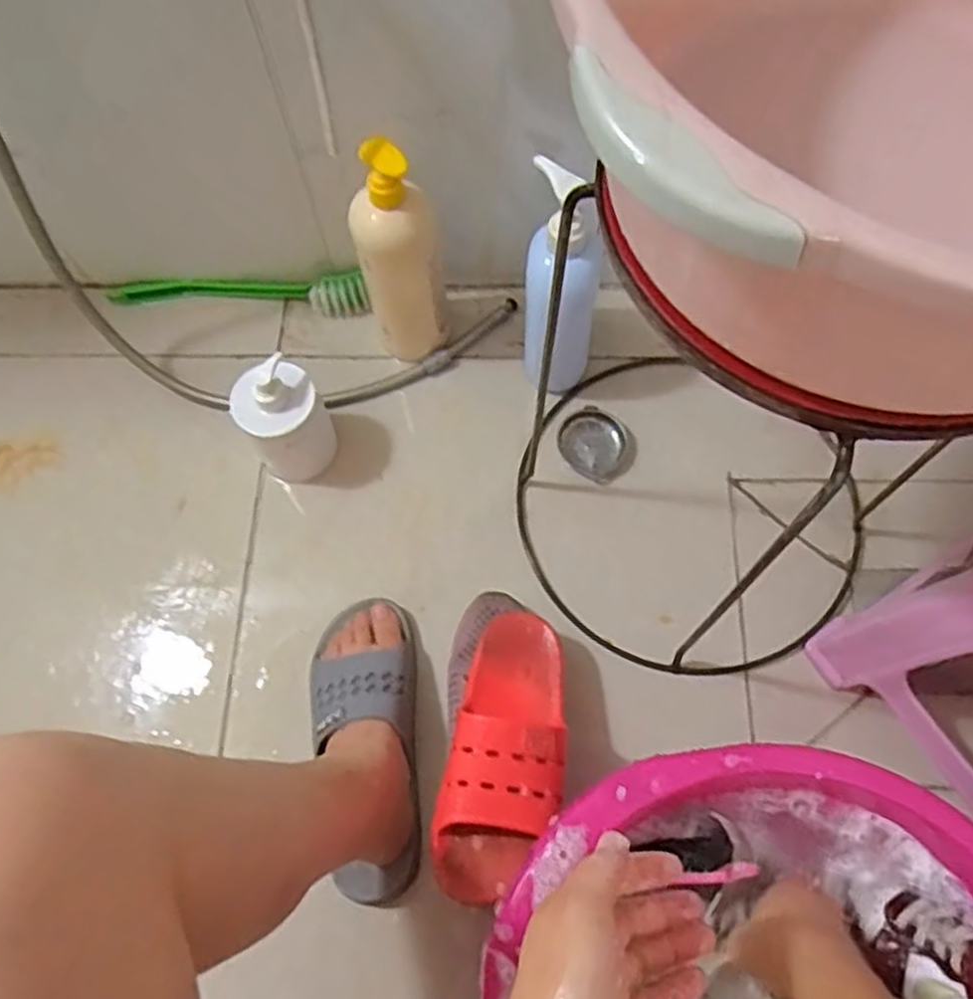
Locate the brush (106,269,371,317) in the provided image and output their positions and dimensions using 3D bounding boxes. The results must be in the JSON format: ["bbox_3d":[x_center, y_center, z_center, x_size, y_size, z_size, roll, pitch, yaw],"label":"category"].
[{"bbox_3d":[-0.285,-0.248,0.918,0.316,0.049,0.041,6,67,4],"label":"brush"}]

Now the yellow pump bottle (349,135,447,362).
[{"bbox_3d":[-0.087,-0.236,0.788,0.081,0.268,0.061,-14,67,-5],"label":"yellow pump bottle"}]

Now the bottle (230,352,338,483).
[{"bbox_3d":[-0.204,-0.081,0.789,0.084,0.139,0.074,-27,69,-10],"label":"bottle"}]

